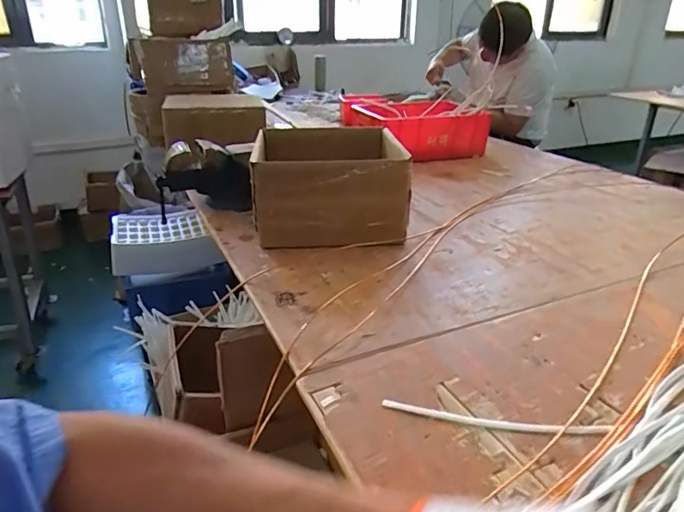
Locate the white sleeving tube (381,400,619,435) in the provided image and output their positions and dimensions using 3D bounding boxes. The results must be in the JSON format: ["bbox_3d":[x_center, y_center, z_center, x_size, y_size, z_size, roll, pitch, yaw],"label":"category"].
[{"bbox_3d":[0.175,0.190,0.579,0.253,0.012,0.022,6,25,9],"label":"white sleeving tube"}]

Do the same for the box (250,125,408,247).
[{"bbox_3d":[-0.035,-0.169,1.140,0.309,0.176,0.378,-2,25,-6],"label":"box"}]

